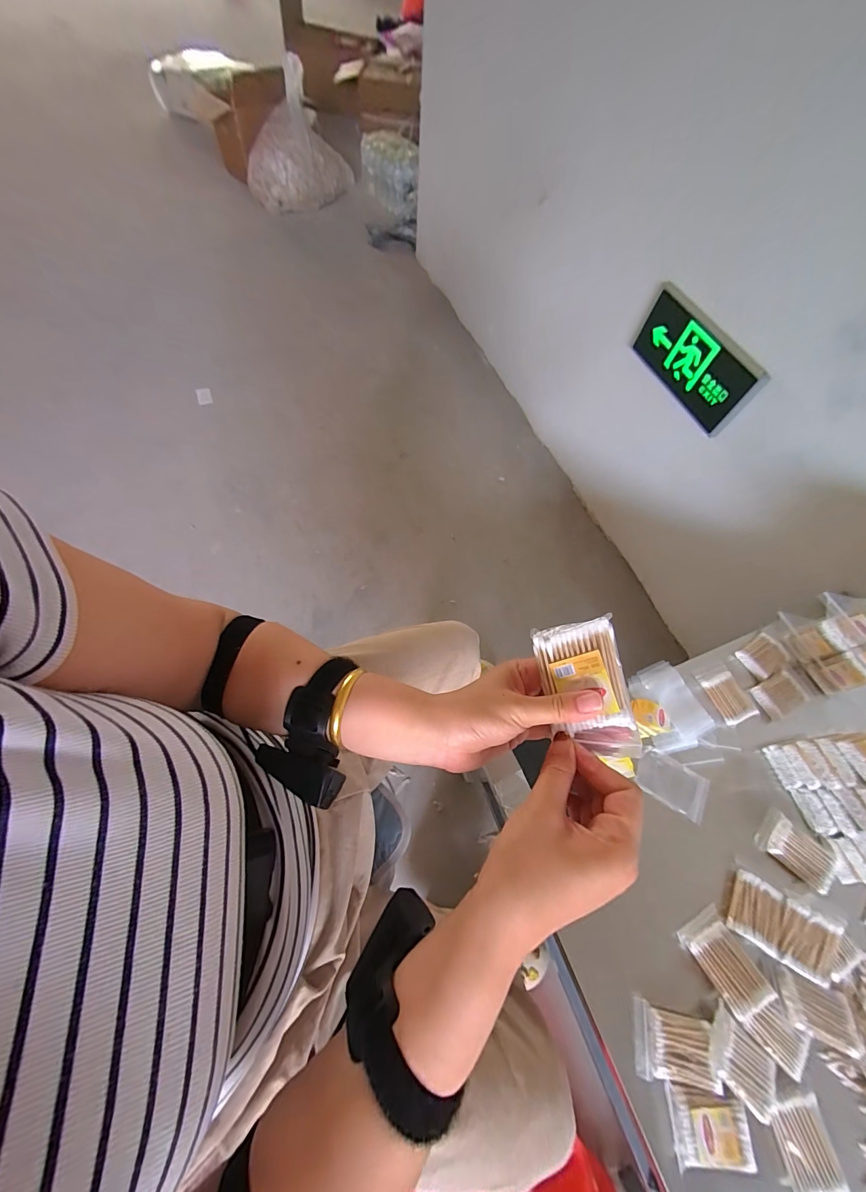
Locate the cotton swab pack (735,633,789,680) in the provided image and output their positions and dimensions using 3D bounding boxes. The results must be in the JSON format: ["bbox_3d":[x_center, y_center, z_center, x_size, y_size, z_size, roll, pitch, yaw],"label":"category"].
[{"bbox_3d":[0.556,0.100,0.651,0.069,0.020,0.055,-26,69,-17],"label":"cotton swab pack"}]

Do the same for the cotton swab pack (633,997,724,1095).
[{"bbox_3d":[0.268,0.500,0.431,0.079,0.014,0.060,2,55,15],"label":"cotton swab pack"}]

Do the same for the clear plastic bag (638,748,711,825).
[{"bbox_3d":[0.345,0.269,0.560,0.094,0.004,0.061,31,65,10],"label":"clear plastic bag"}]

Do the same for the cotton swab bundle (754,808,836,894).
[{"bbox_3d":[0.497,0.344,0.527,0.085,0.017,0.064,37,66,13],"label":"cotton swab bundle"}]

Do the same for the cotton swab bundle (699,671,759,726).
[{"bbox_3d":[0.470,0.162,0.617,0.054,0.014,0.075,-17,66,-13],"label":"cotton swab bundle"}]

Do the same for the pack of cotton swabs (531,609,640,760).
[{"bbox_3d":[0.106,0.066,0.278,0.058,0.012,0.091,-17,71,33],"label":"pack of cotton swabs"}]

